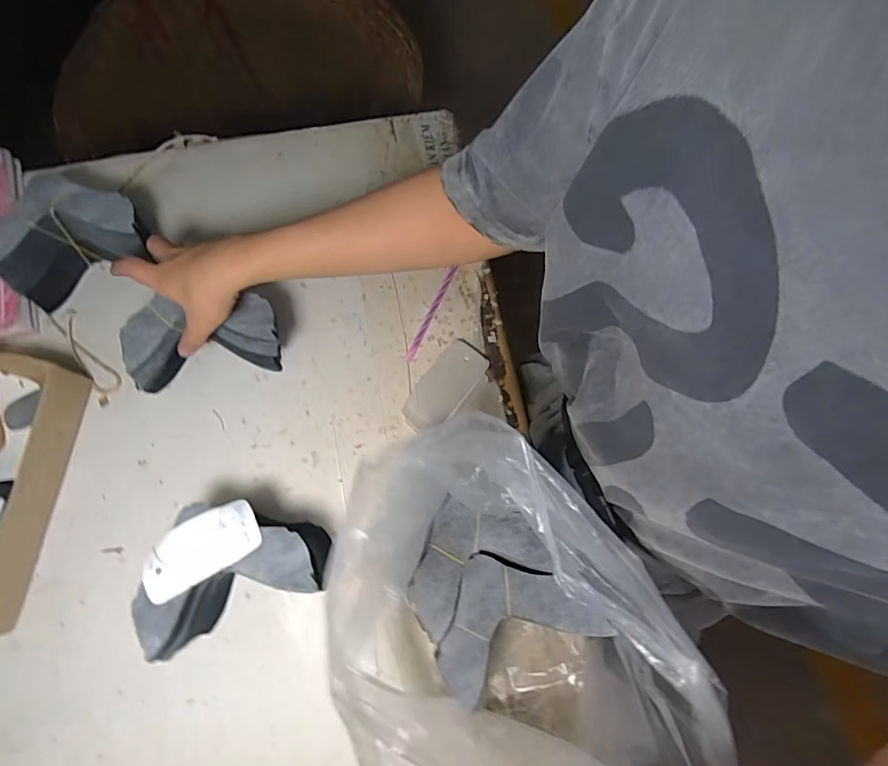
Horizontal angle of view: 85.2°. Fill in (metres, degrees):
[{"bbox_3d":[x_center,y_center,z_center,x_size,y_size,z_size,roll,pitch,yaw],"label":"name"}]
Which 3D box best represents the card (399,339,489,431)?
[{"bbox_3d":[0.000,0.002,0.574,0.057,0.011,0.117,39,77,8],"label":"card"}]

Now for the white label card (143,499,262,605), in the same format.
[{"bbox_3d":[-0.219,0.148,0.436,0.102,0.013,0.053,-29,78,-9],"label":"white label card"}]

